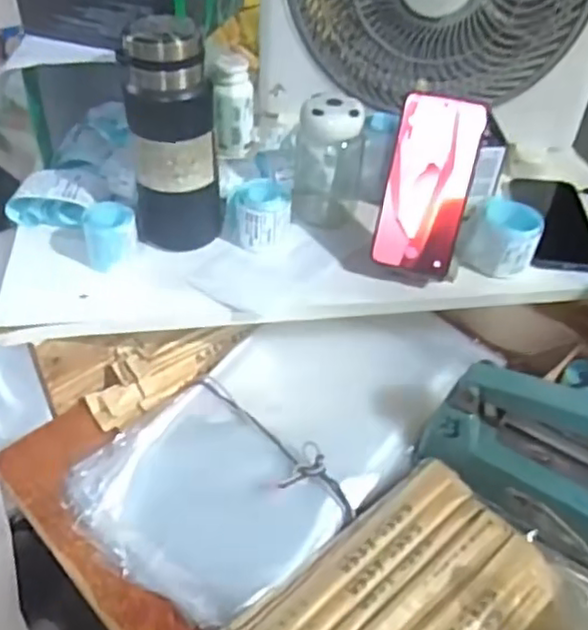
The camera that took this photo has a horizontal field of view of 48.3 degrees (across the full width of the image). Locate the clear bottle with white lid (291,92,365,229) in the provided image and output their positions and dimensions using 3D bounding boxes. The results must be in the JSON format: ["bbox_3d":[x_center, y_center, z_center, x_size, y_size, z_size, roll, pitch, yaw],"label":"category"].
[{"bbox_3d":[0.035,-0.170,0.702,0.073,0.138,0.081,5,43,1],"label":"clear bottle with white lid"}]

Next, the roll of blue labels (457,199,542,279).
[{"bbox_3d":[0.210,-0.079,0.671,0.075,0.048,0.070,17,45,13],"label":"roll of blue labels"}]

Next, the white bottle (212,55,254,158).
[{"bbox_3d":[-0.072,-0.248,0.782,0.048,0.104,0.046,2,43,-3],"label":"white bottle"}]

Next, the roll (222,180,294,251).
[{"bbox_3d":[-0.033,-0.103,0.681,0.062,0.051,0.059,2,43,-2],"label":"roll"}]

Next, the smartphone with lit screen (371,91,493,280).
[{"bbox_3d":[0.125,-0.120,0.615,0.078,0.163,0.009,14,15,11],"label":"smartphone with lit screen"}]

